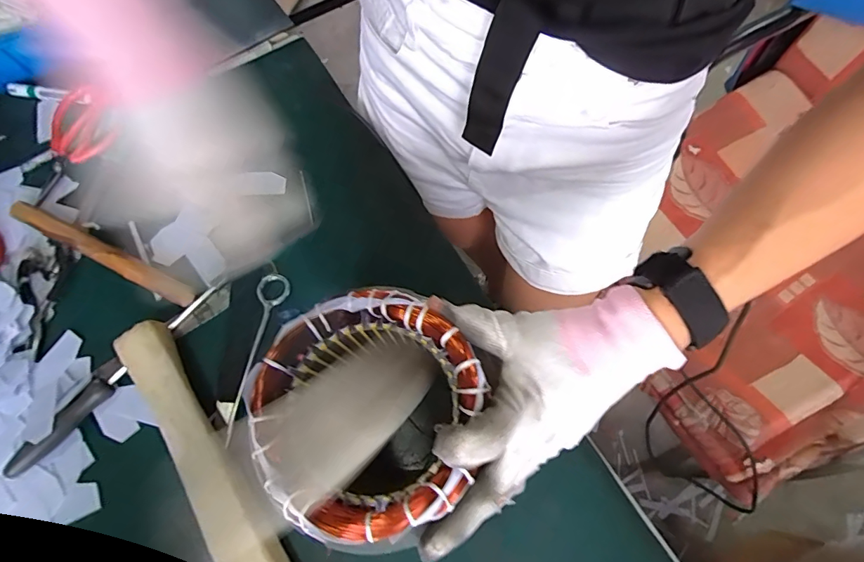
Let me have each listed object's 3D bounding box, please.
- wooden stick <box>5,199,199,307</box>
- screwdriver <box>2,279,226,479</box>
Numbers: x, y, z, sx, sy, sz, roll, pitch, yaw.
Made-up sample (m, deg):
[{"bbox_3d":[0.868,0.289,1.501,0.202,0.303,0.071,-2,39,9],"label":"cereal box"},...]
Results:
[{"bbox_3d":[-0.357,-0.034,0.476,0.239,0.021,0.020,24,73,13],"label":"wooden stick"},{"bbox_3d":[-0.304,0.084,0.436,0.019,0.023,0.239,35,76,16],"label":"screwdriver"}]

